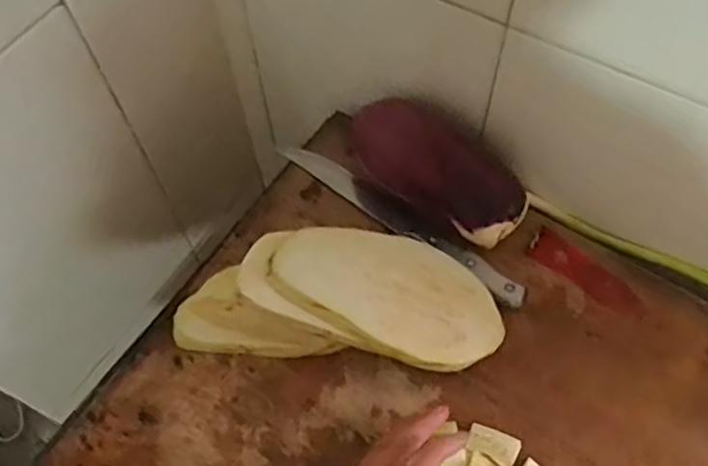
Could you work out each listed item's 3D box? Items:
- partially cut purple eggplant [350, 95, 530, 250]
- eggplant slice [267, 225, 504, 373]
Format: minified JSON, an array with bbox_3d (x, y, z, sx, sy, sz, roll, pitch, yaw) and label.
[{"bbox_3d":[0.068,-0.052,0.543,0.152,0.073,0.062,37,70,19],"label":"partially cut purple eggplant"},{"bbox_3d":[0.028,0.041,0.484,0.171,0.012,0.088,22,66,-9],"label":"eggplant slice"}]

